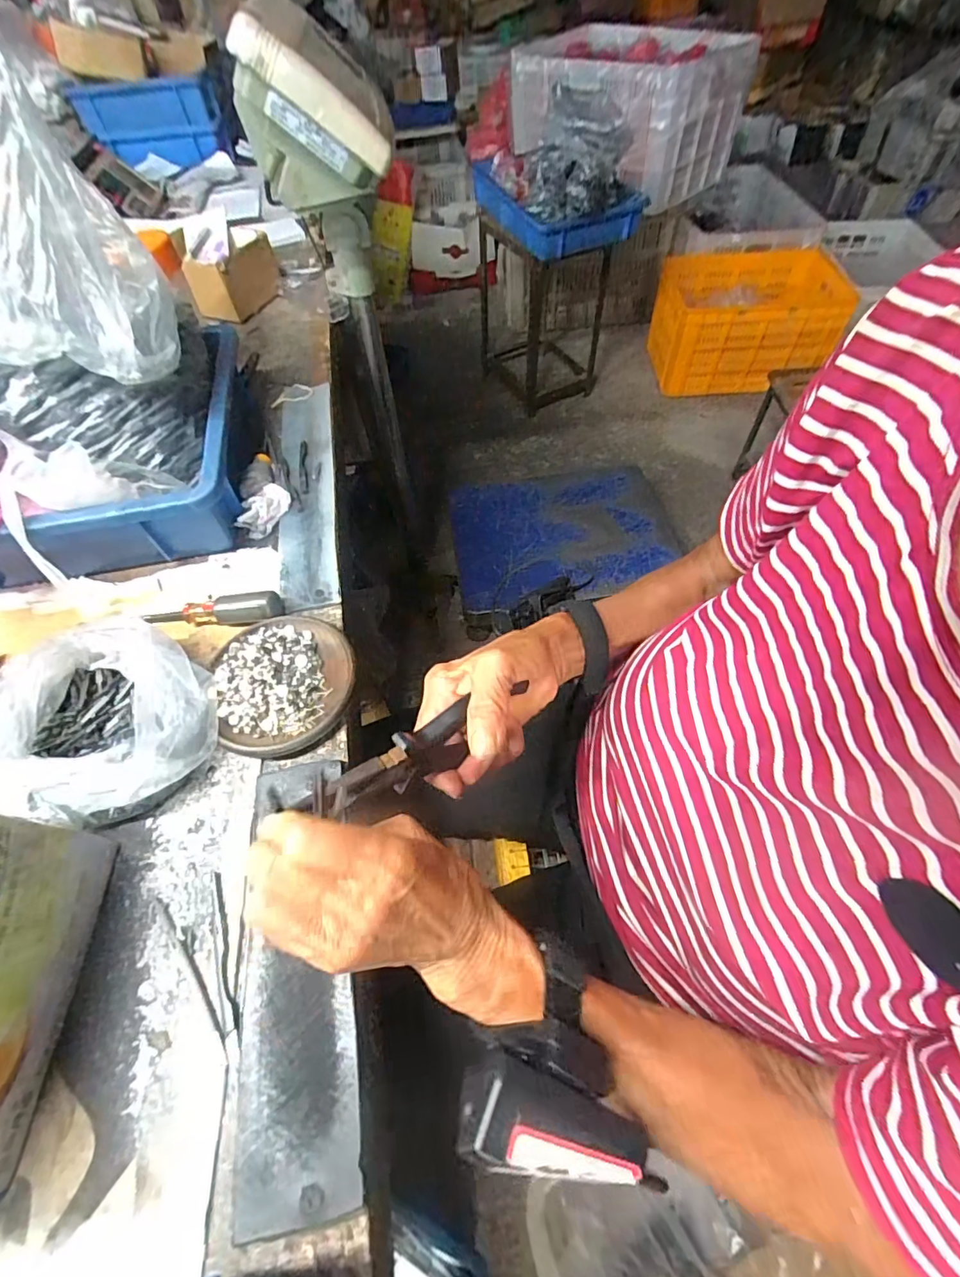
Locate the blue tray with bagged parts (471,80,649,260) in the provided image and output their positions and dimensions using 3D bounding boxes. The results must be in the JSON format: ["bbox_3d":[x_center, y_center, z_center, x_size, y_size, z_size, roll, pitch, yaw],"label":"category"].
[{"bbox_3d":[0.184,-1.161,1.246,0.291,0.243,0.430,-18,58,-9],"label":"blue tray with bagged parts"}]

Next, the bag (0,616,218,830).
[{"bbox_3d":[-0.260,0.055,0.351,0.129,0.060,0.137,-29,60,-16],"label":"bag"}]

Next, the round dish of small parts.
[{"bbox_3d":[-0.146,0.031,0.382,0.103,0.022,0.114,-25,59,-13],"label":"round dish of small parts"}]

